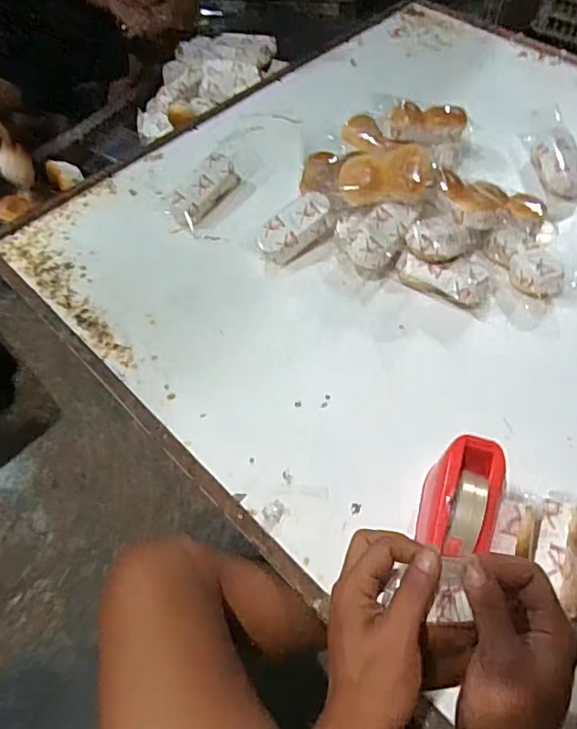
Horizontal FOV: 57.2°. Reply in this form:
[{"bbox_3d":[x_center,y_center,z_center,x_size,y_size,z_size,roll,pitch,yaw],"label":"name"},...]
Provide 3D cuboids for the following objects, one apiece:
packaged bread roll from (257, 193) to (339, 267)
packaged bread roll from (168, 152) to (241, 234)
[{"bbox_3d":[0.014,-0.222,0.852,0.135,0.040,0.065,-39,63,-7],"label":"packaged bread roll"},{"bbox_3d":[-0.151,-0.299,0.926,0.058,0.057,0.161,25,61,19],"label":"packaged bread roll"}]

